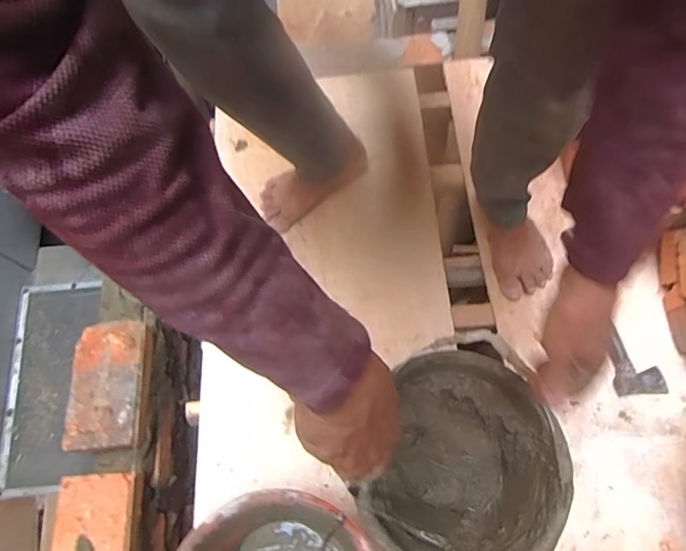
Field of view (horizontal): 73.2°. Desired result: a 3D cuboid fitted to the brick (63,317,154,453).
[{"bbox_3d":[-0.350,0.164,0.695,0.101,0.044,0.189,-7,68,0],"label":"brick"}]

